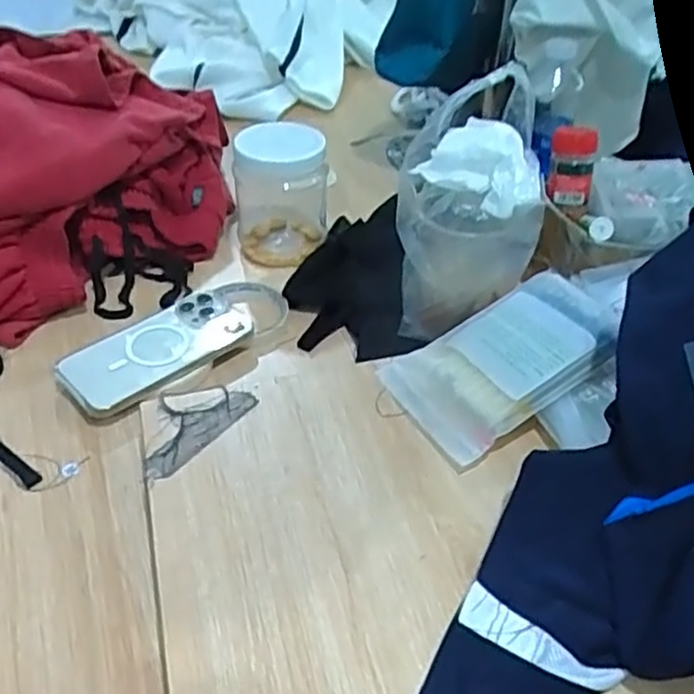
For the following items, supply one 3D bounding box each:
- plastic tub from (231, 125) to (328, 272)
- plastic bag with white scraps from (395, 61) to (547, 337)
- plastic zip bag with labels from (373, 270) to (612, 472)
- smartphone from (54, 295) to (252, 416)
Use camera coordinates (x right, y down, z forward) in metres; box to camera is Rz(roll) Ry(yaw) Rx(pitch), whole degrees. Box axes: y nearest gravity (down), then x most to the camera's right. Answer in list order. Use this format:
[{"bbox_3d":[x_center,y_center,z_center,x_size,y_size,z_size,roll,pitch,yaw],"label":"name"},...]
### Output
[{"bbox_3d":[-0.069,-0.166,0.748,0.095,0.129,0.102,-1,42,-8],"label":"plastic tub"},{"bbox_3d":[0.099,-0.105,0.590,0.104,0.205,0.091,-2,42,-9],"label":"plastic bag with white scraps"},{"bbox_3d":[0.122,0.007,0.545,0.172,0.025,0.113,-32,46,-7],"label":"plastic zip bag with labels"},{"bbox_3d":[-0.160,-0.001,0.619,0.173,0.009,0.072,-30,60,-32],"label":"smartphone"}]

